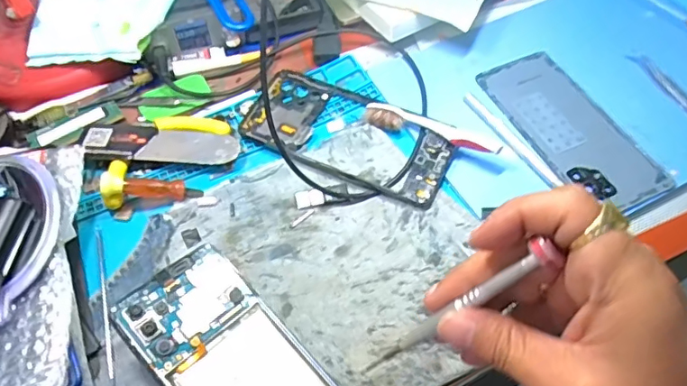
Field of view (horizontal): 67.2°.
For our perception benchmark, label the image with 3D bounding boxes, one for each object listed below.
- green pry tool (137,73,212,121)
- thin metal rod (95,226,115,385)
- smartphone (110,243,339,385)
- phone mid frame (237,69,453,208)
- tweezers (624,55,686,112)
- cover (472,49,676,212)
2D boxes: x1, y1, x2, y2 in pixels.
[{"bbox_3d":[-0.136,-0.077,0.417,0.056,0.009,0.045,-25,53,-11],"label":"green pry tool"},{"bbox_3d":[-0.151,0.066,0.326,0.004,0.004,0.115,-17,59,-10],"label":"thin metal rod"},{"bbox_3d":[-0.052,0.100,0.280,0.152,0.005,0.067,45,56,11],"label":"smartphone"},{"bbox_3d":[0.002,-0.046,0.393,0.158,0.009,0.072,22,61,15],"label":"phone mid frame"},{"bbox_3d":[0.267,-0.073,0.404,0.012,0.006,0.112,-23,60,-13],"label":"tweezers"},{"bbox_3d":[0.172,-0.050,0.398,0.072,0.006,0.150,-22,60,-12],"label":"cover"}]

